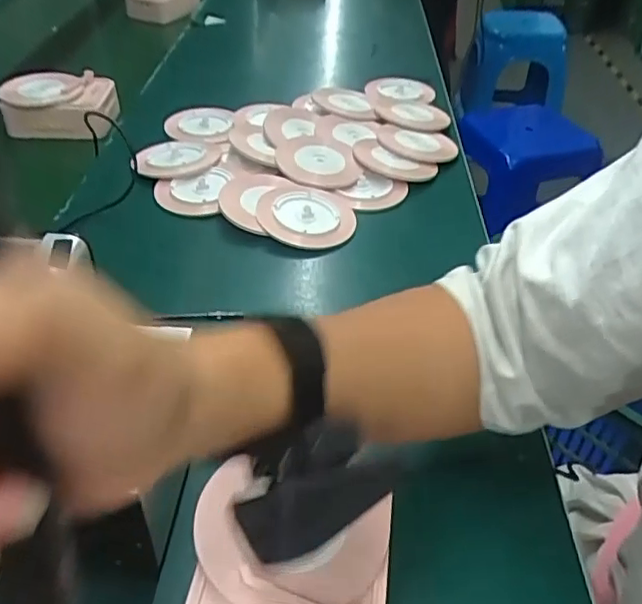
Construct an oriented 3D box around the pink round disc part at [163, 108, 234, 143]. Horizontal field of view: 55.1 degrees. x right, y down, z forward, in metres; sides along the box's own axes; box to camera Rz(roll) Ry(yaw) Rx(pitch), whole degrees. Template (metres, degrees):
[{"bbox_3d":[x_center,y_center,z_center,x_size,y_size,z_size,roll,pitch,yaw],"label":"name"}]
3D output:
[{"bbox_3d":[-0.159,-0.228,0.793,0.088,0.016,0.088,2,40,-1],"label":"pink round disc part"}]

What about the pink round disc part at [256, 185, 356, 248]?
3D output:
[{"bbox_3d":[-0.015,-0.090,0.637,0.099,0.008,0.097,9,44,-9],"label":"pink round disc part"}]

